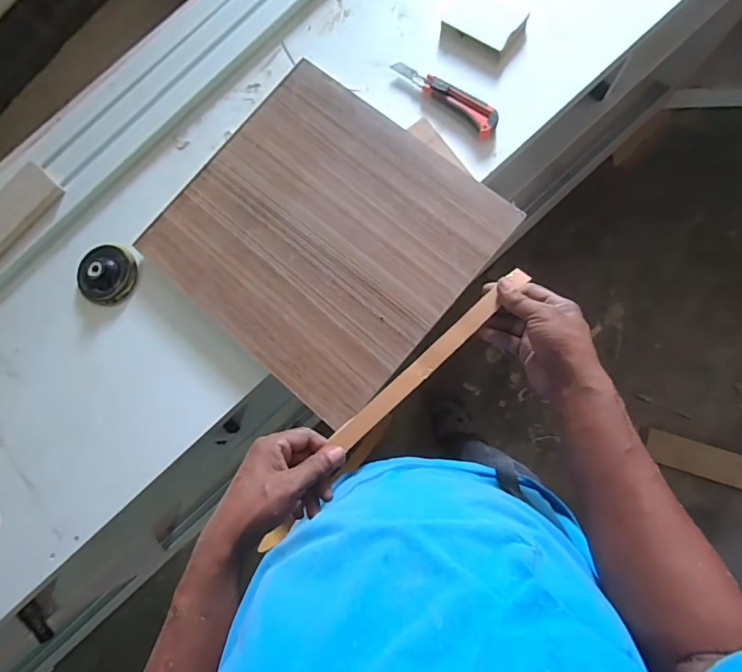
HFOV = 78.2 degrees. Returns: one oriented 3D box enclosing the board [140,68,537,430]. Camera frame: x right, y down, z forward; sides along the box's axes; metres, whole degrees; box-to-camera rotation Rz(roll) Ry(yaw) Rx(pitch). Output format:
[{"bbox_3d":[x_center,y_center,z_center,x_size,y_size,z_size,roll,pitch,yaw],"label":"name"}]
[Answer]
[{"bbox_3d":[-0.071,-0.148,0.656,0.421,0.010,0.387,40,86,12],"label":"board"}]

